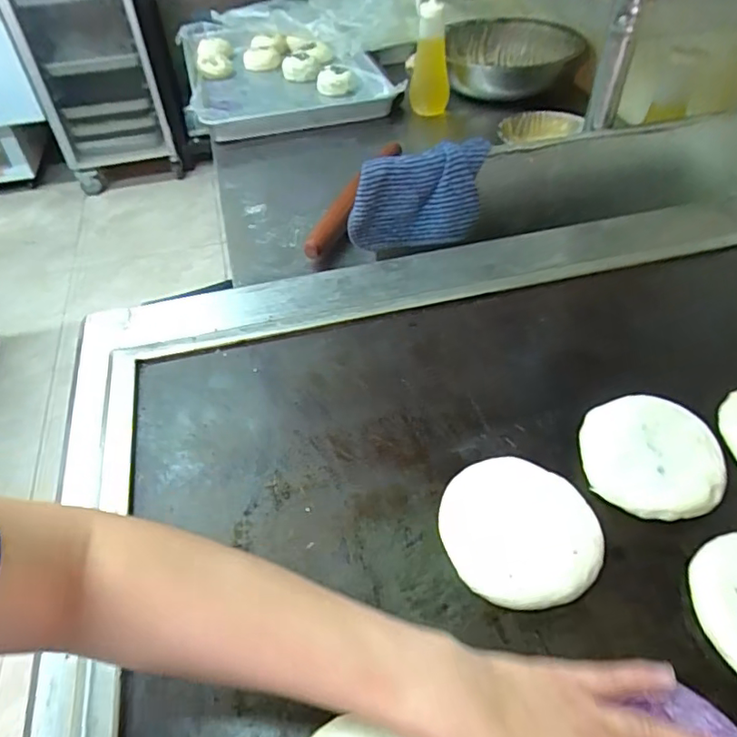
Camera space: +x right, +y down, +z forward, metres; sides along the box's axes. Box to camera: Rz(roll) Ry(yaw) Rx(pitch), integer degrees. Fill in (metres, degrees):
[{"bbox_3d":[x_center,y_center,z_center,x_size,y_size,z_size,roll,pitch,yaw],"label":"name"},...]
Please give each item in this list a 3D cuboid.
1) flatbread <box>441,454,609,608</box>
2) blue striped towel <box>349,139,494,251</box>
[{"bbox_3d":[0.114,0.123,0.434,0.112,0.020,0.114,-2,46,2],"label":"flatbread"},{"bbox_3d":[0.063,-0.218,0.737,0.173,0.126,0.037,-13,47,-9],"label":"blue striped towel"}]

